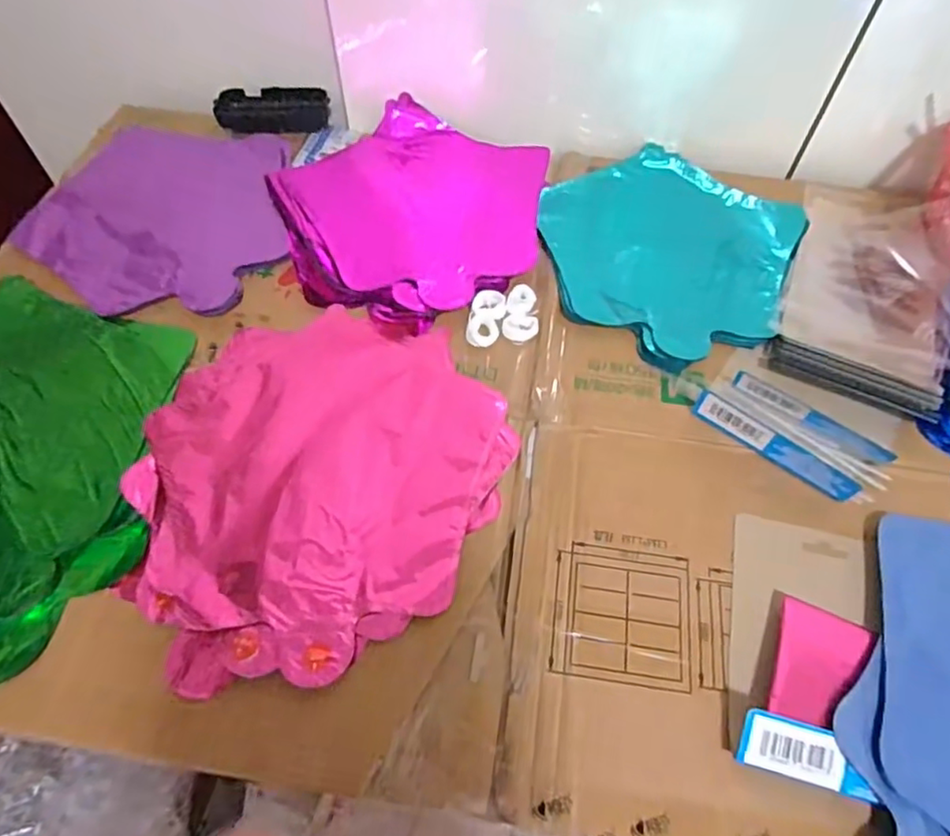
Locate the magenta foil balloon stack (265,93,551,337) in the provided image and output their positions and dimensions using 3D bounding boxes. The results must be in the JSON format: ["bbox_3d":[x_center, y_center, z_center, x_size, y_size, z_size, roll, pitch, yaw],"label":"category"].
[{"bbox_3d":[-0.057,-0.186,0.563,0.237,0.028,0.248,37,65,19],"label":"magenta foil balloon stack"}]

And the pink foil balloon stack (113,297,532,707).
[{"bbox_3d":[-0.107,0.031,0.417,0.250,0.014,0.237,-35,66,-20],"label":"pink foil balloon stack"}]

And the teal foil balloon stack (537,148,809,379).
[{"bbox_3d":[0.161,-0.151,0.534,0.218,0.015,0.223,34,64,17],"label":"teal foil balloon stack"}]

